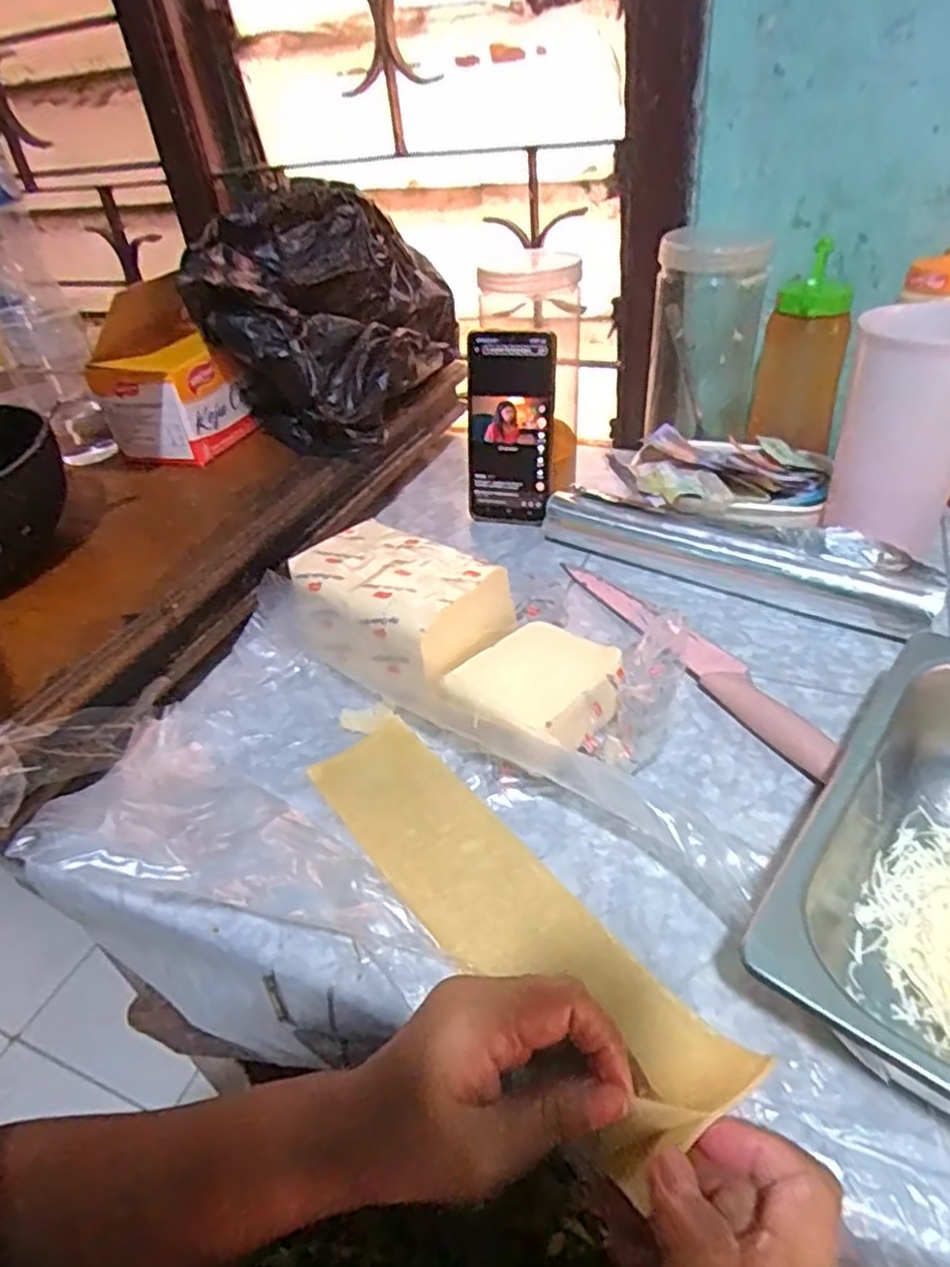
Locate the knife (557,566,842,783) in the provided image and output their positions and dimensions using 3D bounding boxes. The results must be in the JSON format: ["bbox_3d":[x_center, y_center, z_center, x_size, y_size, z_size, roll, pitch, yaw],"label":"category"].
[{"bbox_3d":[0.149,0.012,0.502,0.036,0.016,0.248,-22,40,-18],"label":"knife"}]

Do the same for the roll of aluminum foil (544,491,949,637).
[{"bbox_3d":[0.195,-0.065,0.562,0.301,0.042,0.050,20,45,31],"label":"roll of aluminum foil"}]

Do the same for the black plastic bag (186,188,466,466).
[{"bbox_3d":[-0.137,-0.301,0.672,0.159,0.169,0.250,8,40,19],"label":"black plastic bag"}]

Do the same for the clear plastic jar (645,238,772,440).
[{"bbox_3d":[0.209,-0.264,0.649,0.090,0.163,0.103,5,39,15],"label":"clear plastic jar"}]

